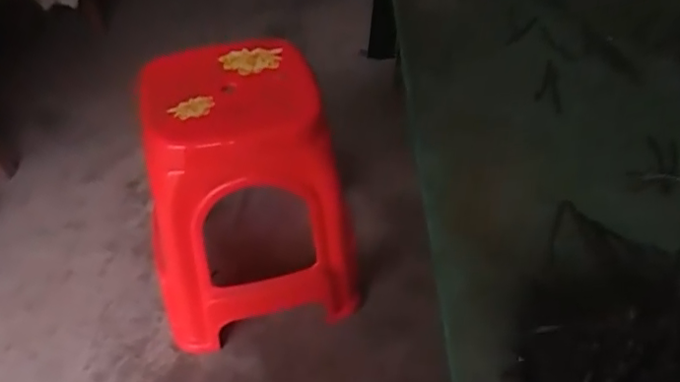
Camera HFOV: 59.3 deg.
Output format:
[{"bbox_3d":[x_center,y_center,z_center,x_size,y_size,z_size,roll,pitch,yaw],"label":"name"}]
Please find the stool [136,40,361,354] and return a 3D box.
[{"bbox_3d":[-0.166,0.013,1.107,0.366,0.466,0.305,-9,44,-9],"label":"stool"}]

